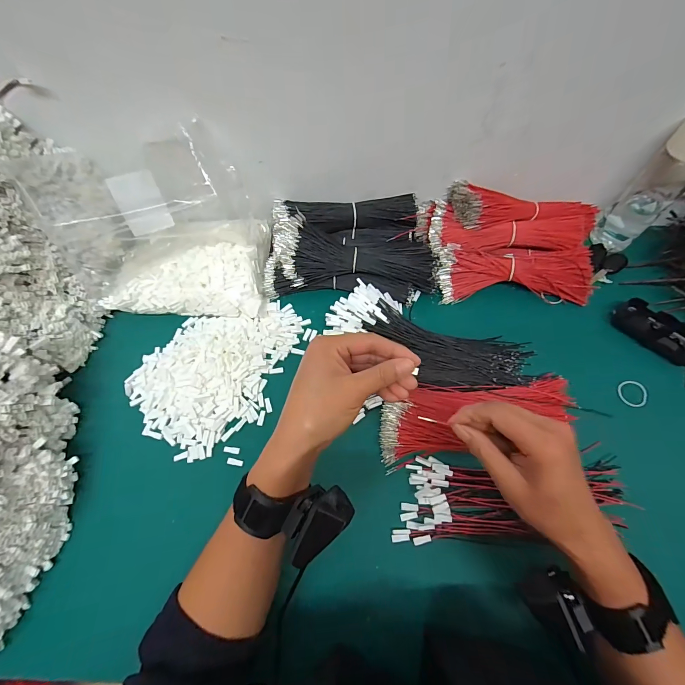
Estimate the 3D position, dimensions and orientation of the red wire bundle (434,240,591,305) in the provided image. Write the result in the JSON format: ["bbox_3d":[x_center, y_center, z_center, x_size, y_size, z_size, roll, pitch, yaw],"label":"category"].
[{"bbox_3d":[0.261,-0.108,0.501,0.233,0.056,0.081,1,65,2],"label":"red wire bundle"}]

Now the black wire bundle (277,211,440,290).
[{"bbox_3d":[0.016,-0.127,0.488,0.235,0.034,0.087,10,65,5],"label":"black wire bundle"}]

